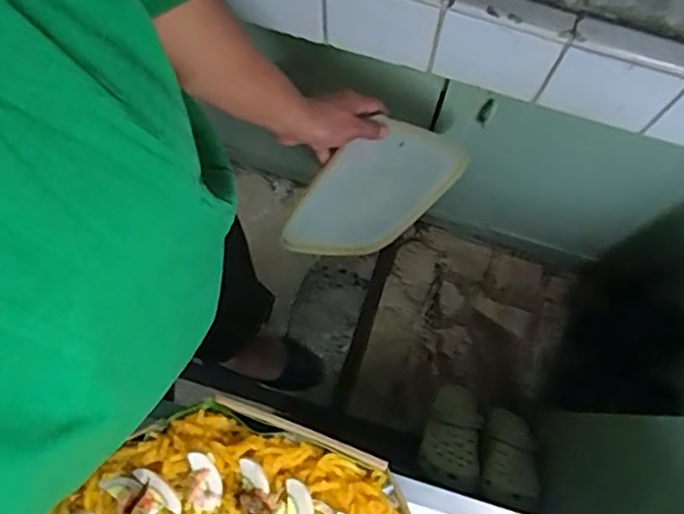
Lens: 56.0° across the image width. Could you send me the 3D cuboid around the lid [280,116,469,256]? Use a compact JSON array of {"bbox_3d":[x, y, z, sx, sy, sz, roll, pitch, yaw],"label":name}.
[{"bbox_3d":[0.036,-0.072,0.785,0.211,0.171,0.016,-47,49,28],"label":"lid"}]

